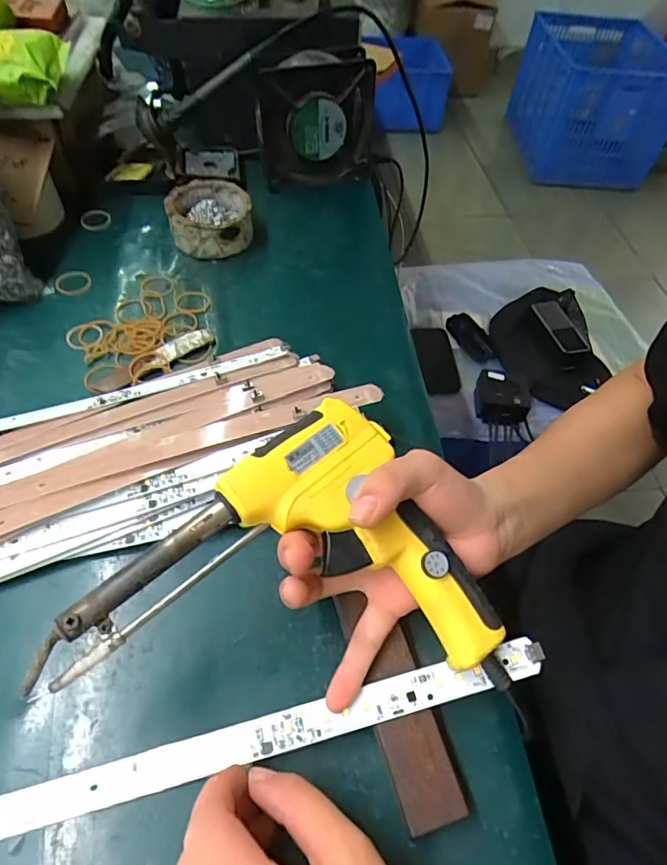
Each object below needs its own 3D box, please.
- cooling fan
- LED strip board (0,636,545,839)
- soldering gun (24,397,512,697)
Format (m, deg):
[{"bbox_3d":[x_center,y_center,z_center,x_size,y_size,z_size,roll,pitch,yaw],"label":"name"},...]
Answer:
[{"bbox_3d":[-0.019,-0.320,0.531,0.120,0.129,0.040,-14,57,-15],"label":"cooling fan"},{"bbox_3d":[-0.033,0.149,0.245,0.280,0.007,0.018,-14,56,-5],"label":"LED strip board"},{"bbox_3d":[-0.020,0.047,0.247,0.203,0.044,0.134,1,54,-4],"label":"soldering gun"}]

